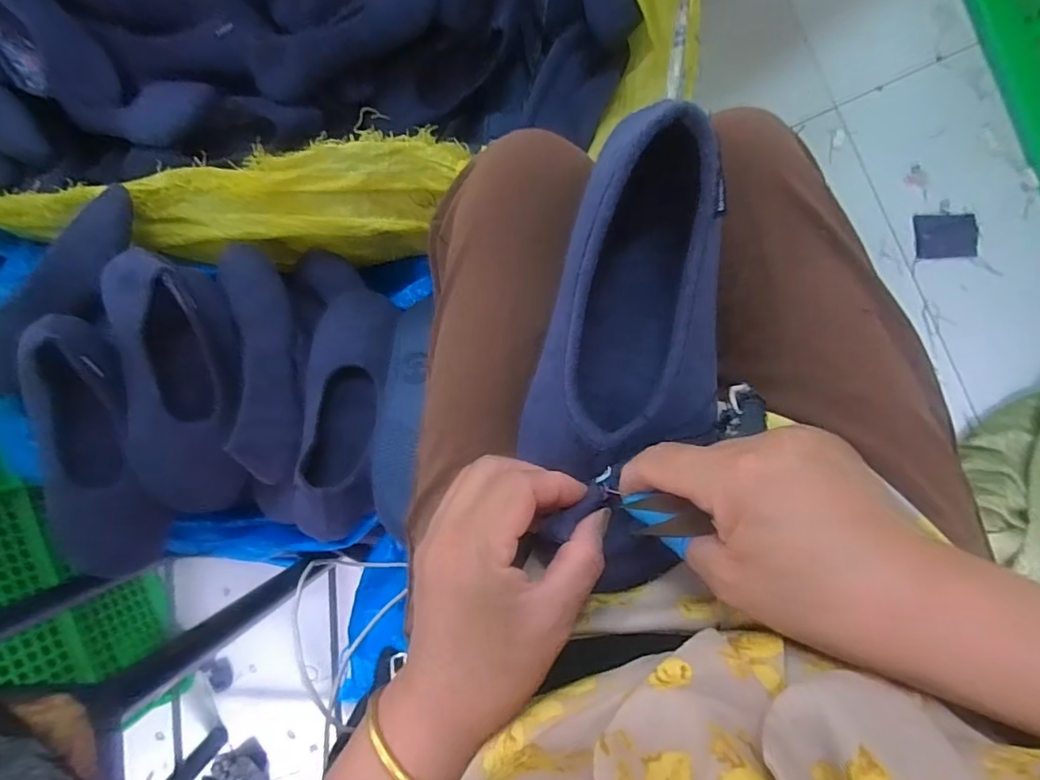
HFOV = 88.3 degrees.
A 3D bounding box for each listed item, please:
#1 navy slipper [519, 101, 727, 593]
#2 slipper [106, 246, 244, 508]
[{"bbox_3d":[0.056,-0.018,0.275,0.094,0.058,0.222,9,94,4],"label":"navy slipper"},{"bbox_3d":[-0.333,-0.004,0.542,0.106,0.081,0.263,-1,102,4],"label":"slipper"}]

